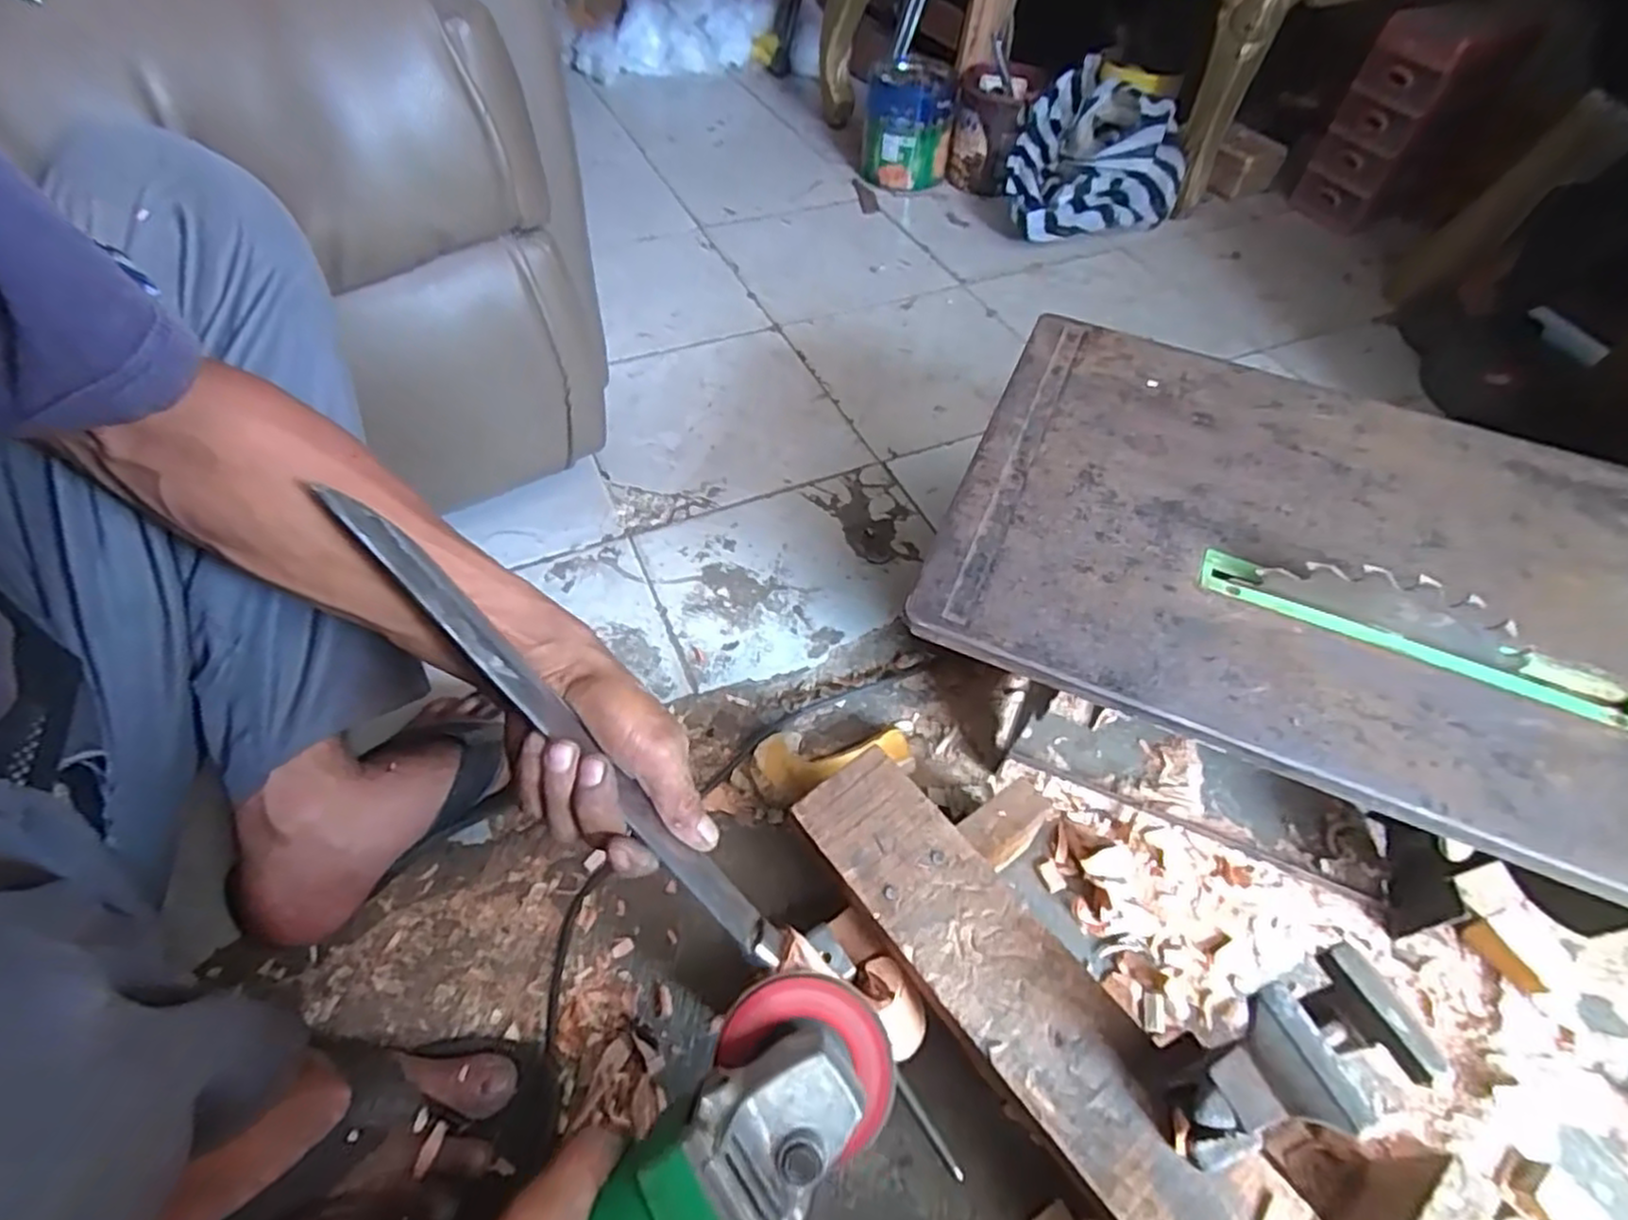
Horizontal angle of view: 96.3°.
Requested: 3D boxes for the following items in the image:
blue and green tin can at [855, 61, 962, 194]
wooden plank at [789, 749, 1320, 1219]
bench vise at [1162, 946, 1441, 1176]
[{"bbox_3d":[0.157,-0.804,1.231,0.147,0.150,0.147,5,53,2],"label":"blue and green tin can"},{"bbox_3d":[0.139,0.250,0.410,0.080,0.033,0.398,-32,60,-24],"label":"wooden plank"},{"bbox_3d":[0.231,0.226,0.363,0.115,0.088,0.060,-20,56,-18],"label":"bench vise"}]

